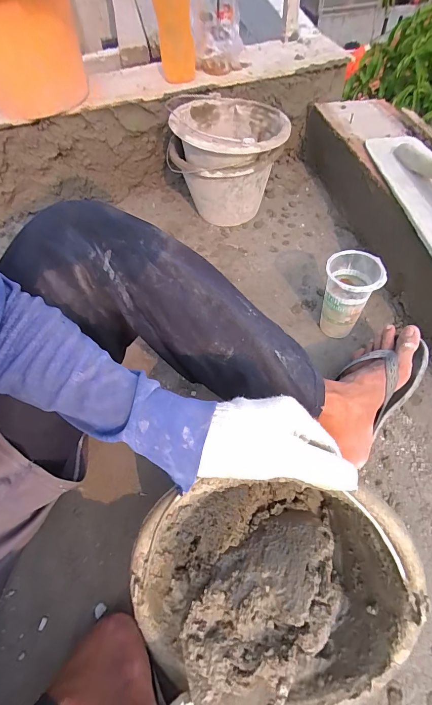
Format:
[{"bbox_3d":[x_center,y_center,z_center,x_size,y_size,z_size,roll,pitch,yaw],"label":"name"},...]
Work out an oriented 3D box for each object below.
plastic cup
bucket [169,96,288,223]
[{"bbox_3d":[0.240,-0.098,0.649,0.089,0.153,0.081,-2,56,3],"label":"plastic cup"},{"bbox_3d":[0.028,-0.434,0.831,0.253,0.235,0.231,-3,56,4],"label":"bucket"}]

